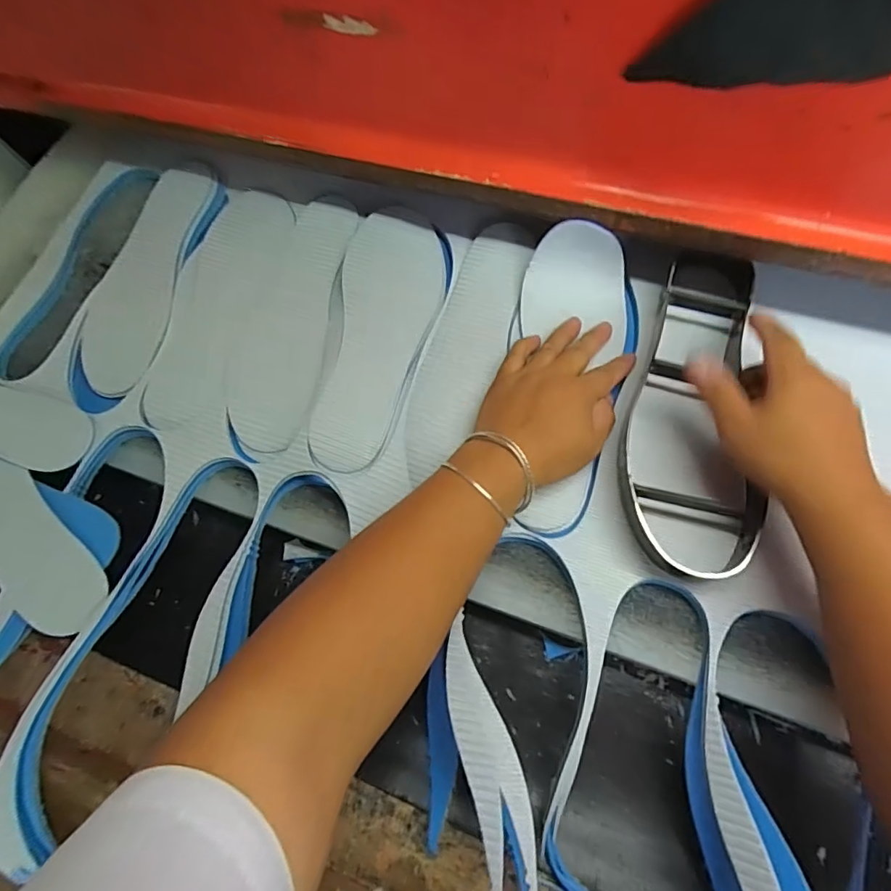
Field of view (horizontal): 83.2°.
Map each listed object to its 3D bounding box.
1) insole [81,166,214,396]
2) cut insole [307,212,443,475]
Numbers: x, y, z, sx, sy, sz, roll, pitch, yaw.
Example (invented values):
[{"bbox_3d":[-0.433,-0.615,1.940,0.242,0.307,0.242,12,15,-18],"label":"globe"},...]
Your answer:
[{"bbox_3d":[-0.289,-0.175,0.488,0.077,0.028,0.252,4,69,4],"label":"insole"},{"bbox_3d":[-0.054,-0.102,0.446,0.089,0.012,0.255,8,72,-5],"label":"cut insole"}]

